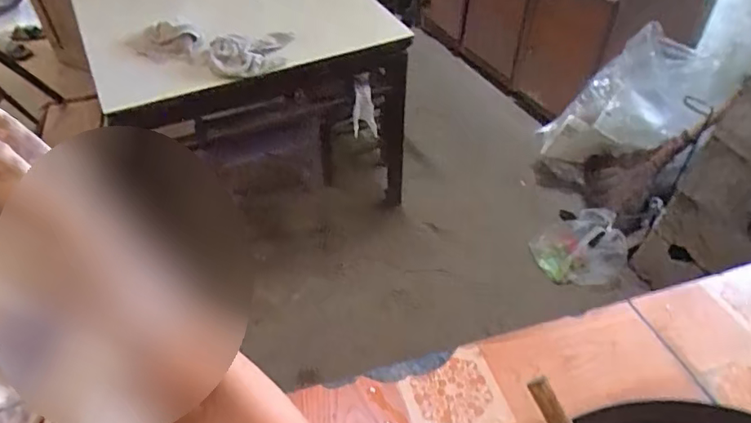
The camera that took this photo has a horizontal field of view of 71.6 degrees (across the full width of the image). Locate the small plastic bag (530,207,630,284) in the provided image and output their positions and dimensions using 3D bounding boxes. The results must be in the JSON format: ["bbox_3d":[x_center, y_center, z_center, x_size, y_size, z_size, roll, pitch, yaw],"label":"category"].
[{"bbox_3d":[0.668,0.118,1.728,0.268,0.198,0.172,2,46,1],"label":"small plastic bag"}]

